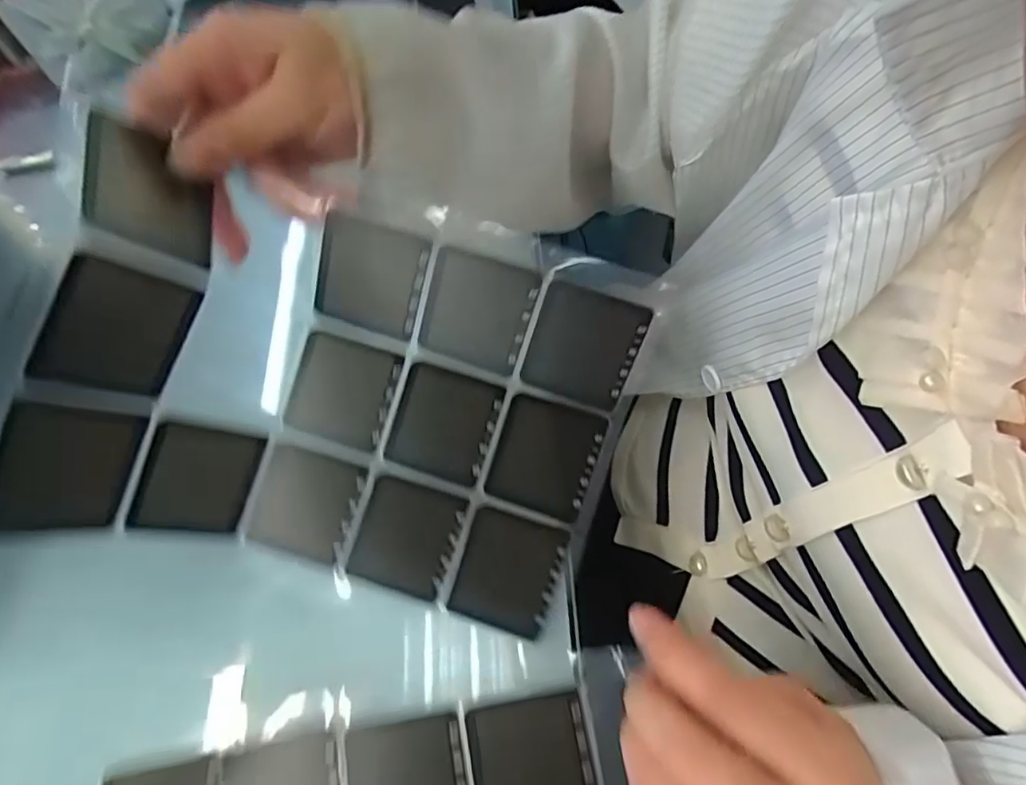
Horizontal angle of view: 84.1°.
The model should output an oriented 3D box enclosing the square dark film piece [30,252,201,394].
[{"bbox_3d":[-0.155,-0.025,0.226,0.006,0.047,0.049,28,93,35],"label":"square dark film piece"}]

